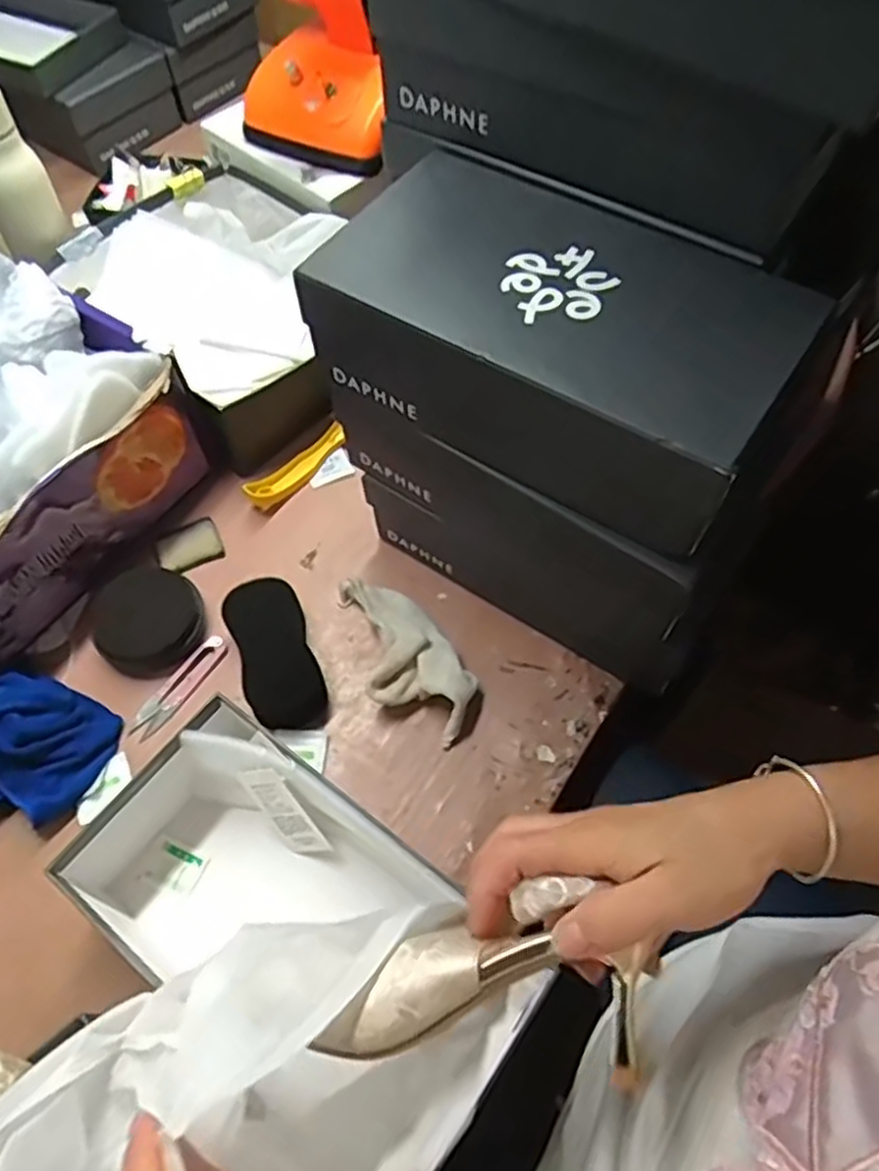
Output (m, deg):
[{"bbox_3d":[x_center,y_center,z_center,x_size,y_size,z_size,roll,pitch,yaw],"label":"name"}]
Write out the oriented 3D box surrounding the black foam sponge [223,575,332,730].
[{"bbox_3d":[-0.139,0.057,0.638,0.062,0.021,0.136,-20,75,-10],"label":"black foam sponge"}]

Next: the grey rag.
[{"bbox_3d":[-0.034,0.055,0.628,0.075,0.042,0.166,-32,65,-16],"label":"grey rag"}]

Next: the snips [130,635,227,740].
[{"bbox_3d":[-0.220,0.086,0.636,0.025,0.013,0.100,34,66,18],"label":"snips"}]

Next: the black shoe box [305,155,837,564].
[{"bbox_3d":[0.076,-0.162,0.497,0.291,0.103,0.164,31,65,17],"label":"black shoe box"}]

